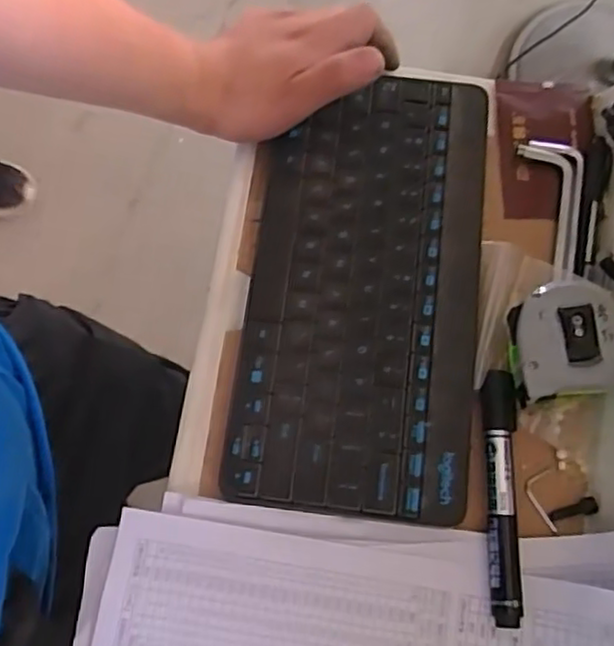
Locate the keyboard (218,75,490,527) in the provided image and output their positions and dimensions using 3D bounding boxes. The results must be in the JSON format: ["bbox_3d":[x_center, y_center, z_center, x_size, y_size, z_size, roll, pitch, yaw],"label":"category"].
[{"bbox_3d":[0.037,-0.028,0.423,0.137,0.014,0.280,8,73,2],"label":"keyboard"}]

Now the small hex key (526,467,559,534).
[{"bbox_3d":[0.136,0.102,0.400,0.017,0.004,0.036,3,73,0],"label":"small hex key"}]

